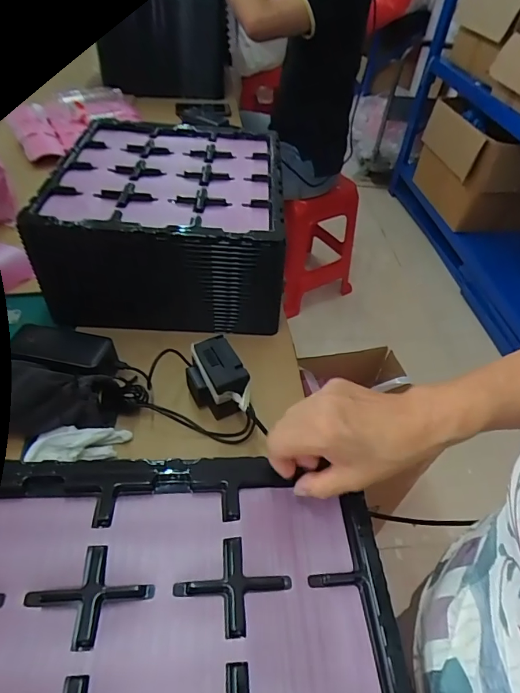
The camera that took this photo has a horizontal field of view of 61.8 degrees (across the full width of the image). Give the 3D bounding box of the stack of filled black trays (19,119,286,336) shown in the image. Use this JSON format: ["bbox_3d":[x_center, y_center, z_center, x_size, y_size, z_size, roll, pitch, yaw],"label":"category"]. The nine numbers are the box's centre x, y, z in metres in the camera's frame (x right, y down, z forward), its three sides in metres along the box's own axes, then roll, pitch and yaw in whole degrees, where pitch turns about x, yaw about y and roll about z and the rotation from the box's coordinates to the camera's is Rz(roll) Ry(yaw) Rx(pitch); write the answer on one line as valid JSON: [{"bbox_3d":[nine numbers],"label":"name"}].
[{"bbox_3d":[-0.142,-0.214,0.725,0.333,0.162,0.372,2,45,-3],"label":"stack of filled black trays"}]

